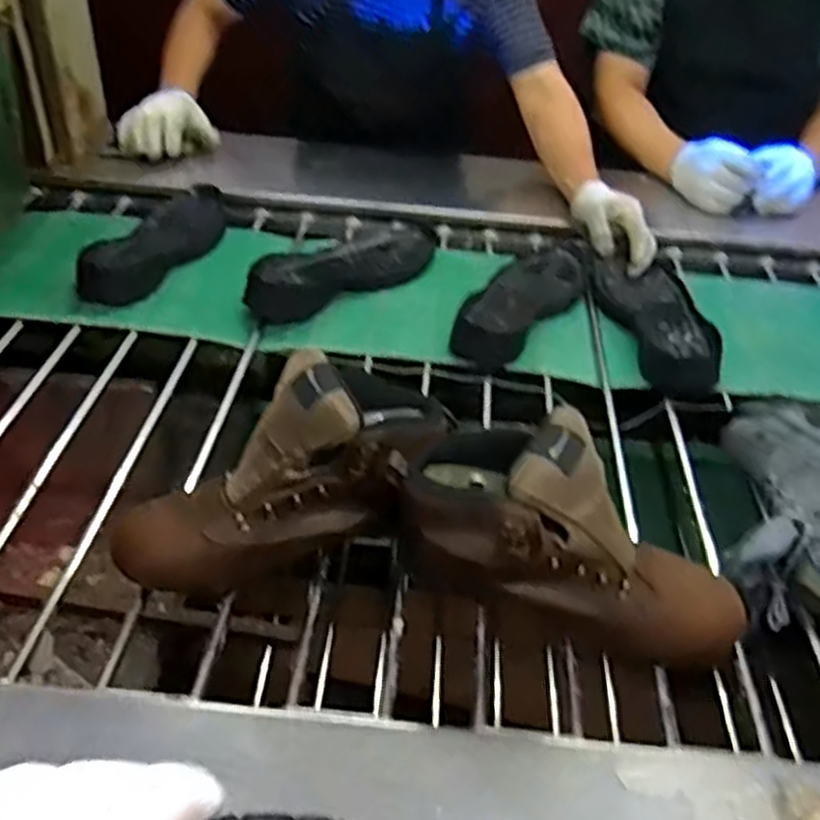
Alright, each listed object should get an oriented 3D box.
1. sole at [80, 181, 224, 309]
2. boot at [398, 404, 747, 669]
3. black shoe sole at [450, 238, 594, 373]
[{"bbox_3d":[-0.333,-0.229,1.032,0.082,0.047,0.310,14,42,11],"label":"sole"},{"bbox_3d":[0.132,0.108,0.591,0.276,0.130,0.094,31,41,-2],"label":"boot"},{"bbox_3d":[0.165,-0.163,1.034,0.102,0.055,0.335,24,43,23],"label":"black shoe sole"}]

